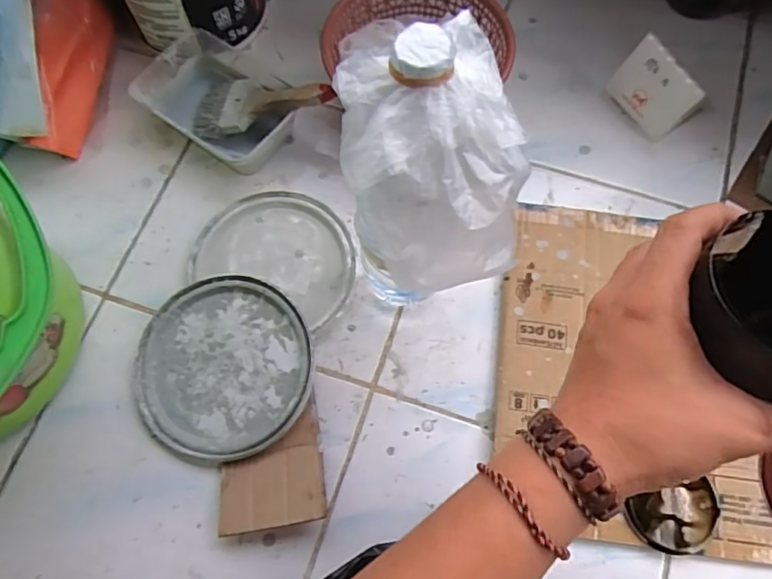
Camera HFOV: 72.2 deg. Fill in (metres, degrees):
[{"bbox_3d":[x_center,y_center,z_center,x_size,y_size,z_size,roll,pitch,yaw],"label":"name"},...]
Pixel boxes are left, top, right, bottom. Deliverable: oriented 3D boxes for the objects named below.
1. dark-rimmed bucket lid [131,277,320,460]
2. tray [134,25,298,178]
[{"bbox_3d":[-0.158,0.074,0.522,0.170,0.031,0.174,-3,70,0],"label":"dark-rimmed bucket lid"},{"bbox_3d":[-0.200,-0.221,0.627,0.175,0.041,0.125,29,73,11],"label":"tray"}]

